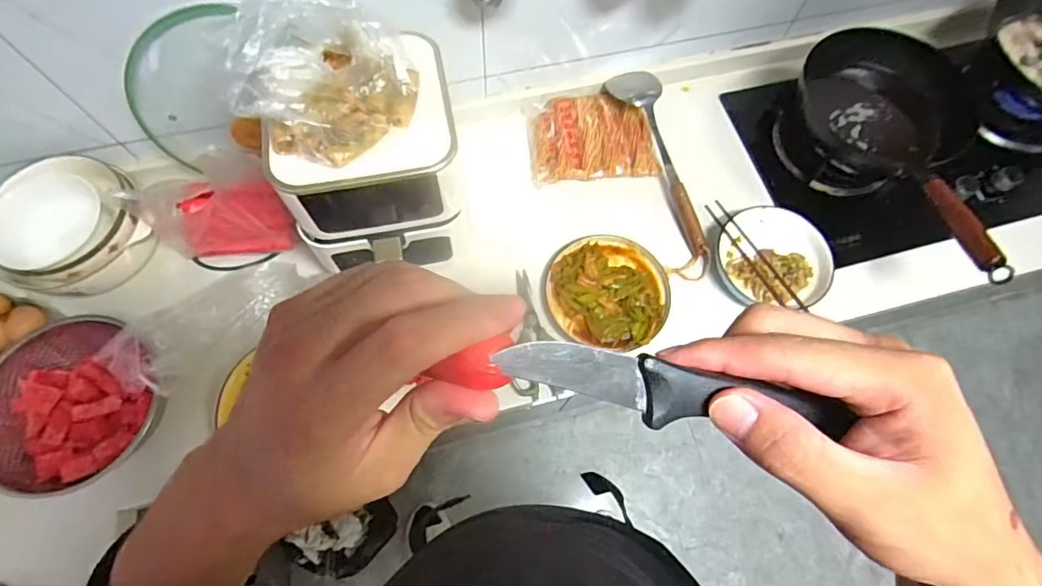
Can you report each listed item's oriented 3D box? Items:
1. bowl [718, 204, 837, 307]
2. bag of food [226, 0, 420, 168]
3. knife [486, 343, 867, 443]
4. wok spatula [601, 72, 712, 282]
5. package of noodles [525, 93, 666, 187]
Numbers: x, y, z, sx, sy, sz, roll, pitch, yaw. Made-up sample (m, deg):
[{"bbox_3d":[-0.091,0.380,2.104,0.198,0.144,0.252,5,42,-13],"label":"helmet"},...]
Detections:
[{"bbox_3d":[0.419,-0.052,0.858,0.181,0.074,0.175,1,69,-2],"label":"bowl"},{"bbox_3d":[-0.216,-0.253,0.564,0.145,0.127,0.171,26,71,8],"label":"bag of food"},{"bbox_3d":[0.061,0.039,0.196,0.141,0.012,0.022,11,69,-9],"label":"knife"},{"bbox_3d":[0.251,-0.227,0.901,0.088,0.043,0.416,-11,70,-6],"label":"wok spatula"},{"bbox_3d":[0.129,-0.296,0.948,0.224,0.028,0.195,-6,69,-4],"label":"package of noodles"}]

